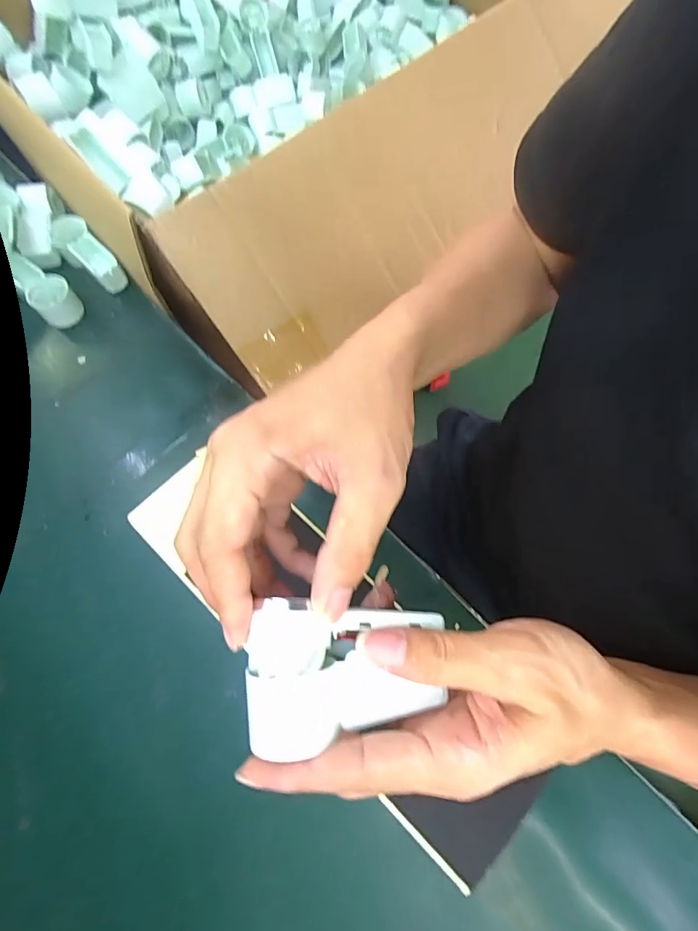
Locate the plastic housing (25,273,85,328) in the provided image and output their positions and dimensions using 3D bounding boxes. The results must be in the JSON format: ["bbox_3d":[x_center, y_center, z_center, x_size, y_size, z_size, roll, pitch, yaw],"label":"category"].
[{"bbox_3d":[-0.300,-0.166,0.442,0.042,0.033,0.041,42,76,14],"label":"plastic housing"}]

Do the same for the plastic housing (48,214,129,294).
[{"bbox_3d":[-0.279,-0.223,0.459,0.038,0.035,0.103,-38,74,-12],"label":"plastic housing"}]

